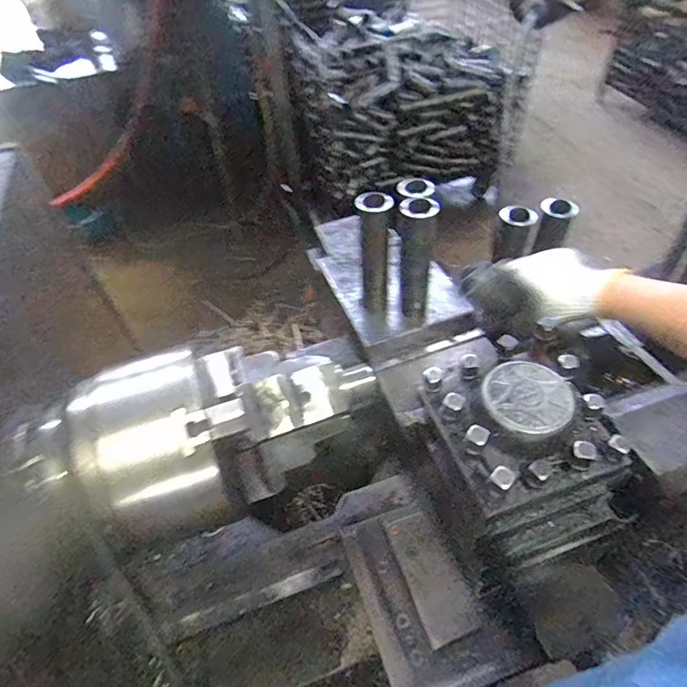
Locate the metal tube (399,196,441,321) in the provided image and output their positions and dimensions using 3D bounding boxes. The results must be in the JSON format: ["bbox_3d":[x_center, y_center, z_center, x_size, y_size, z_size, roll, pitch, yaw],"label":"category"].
[{"bbox_3d":[0.106,-0.120,0.692,0.043,0.197,0.047,18,54,19],"label":"metal tube"}]

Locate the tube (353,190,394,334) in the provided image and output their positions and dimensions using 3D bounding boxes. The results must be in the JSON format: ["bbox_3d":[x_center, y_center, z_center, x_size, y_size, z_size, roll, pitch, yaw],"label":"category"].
[{"bbox_3d":[0.047,-0.116,0.708,0.042,0.221,0.050,4,51,8],"label":"tube"}]

